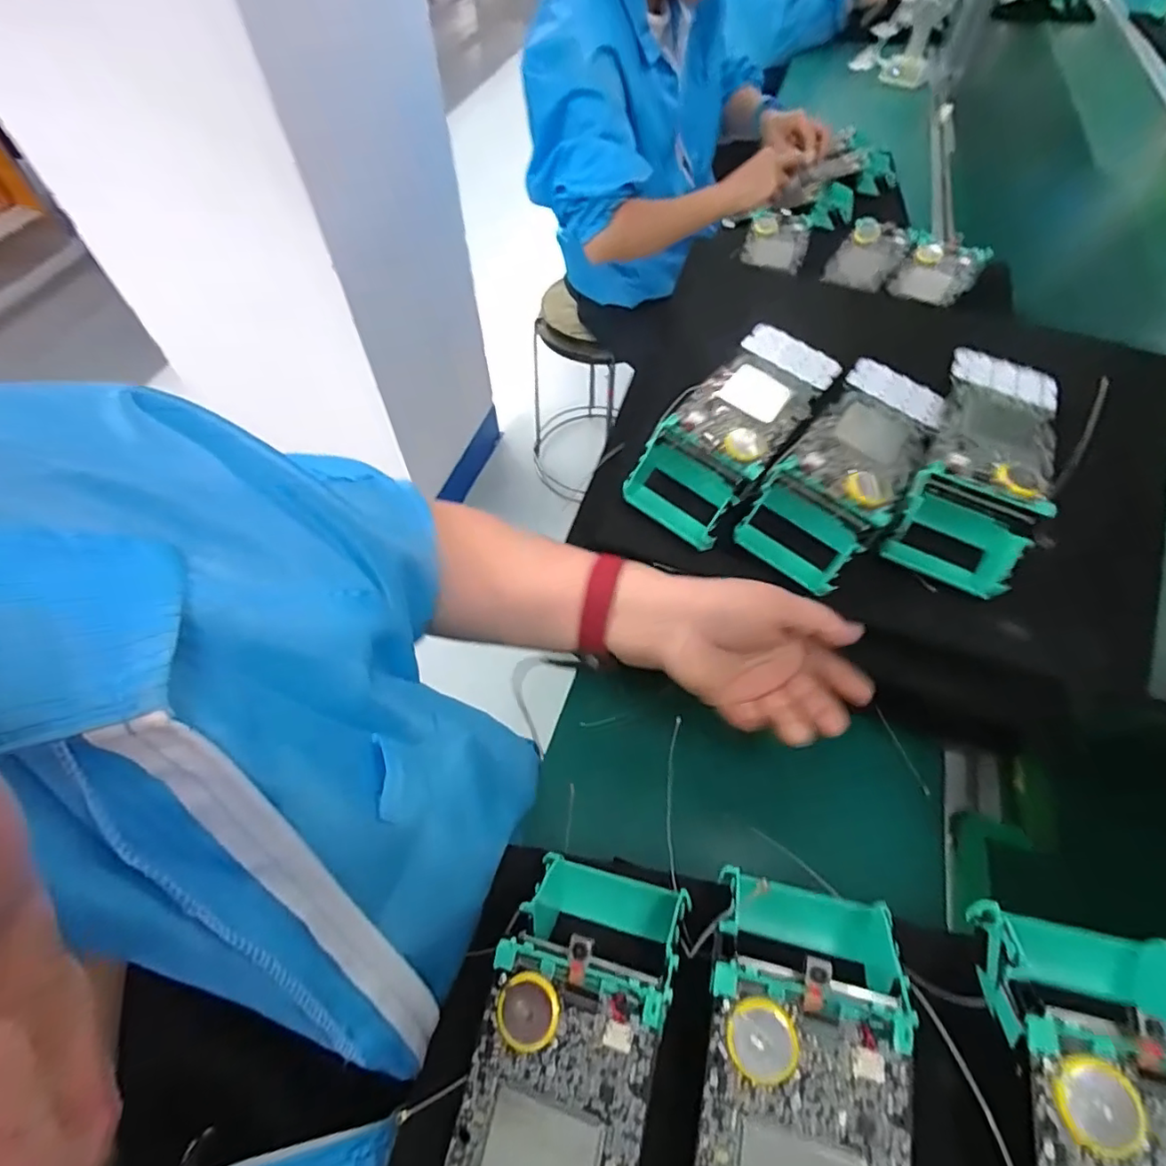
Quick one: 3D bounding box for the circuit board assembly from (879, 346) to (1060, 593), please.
[{"bbox_3d":[0.253,-0.083,0.365,0.080,0.053,0.174,22,74,14],"label":"circuit board assembly"}]

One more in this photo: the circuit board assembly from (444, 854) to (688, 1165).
[{"bbox_3d":[-0.012,0.203,0.222,0.069,0.052,0.172,14,59,10],"label":"circuit board assembly"}]

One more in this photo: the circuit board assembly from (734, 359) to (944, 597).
[{"bbox_3d":[0.178,-0.077,0.383,0.079,0.058,0.170,35,64,21],"label":"circuit board assembly"}]

